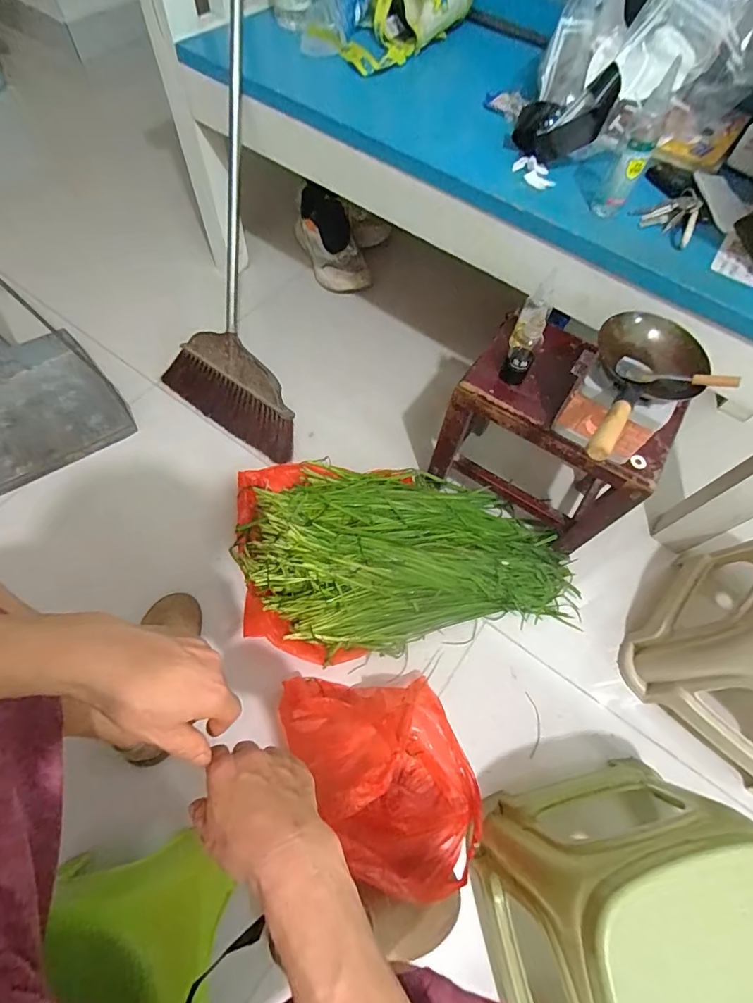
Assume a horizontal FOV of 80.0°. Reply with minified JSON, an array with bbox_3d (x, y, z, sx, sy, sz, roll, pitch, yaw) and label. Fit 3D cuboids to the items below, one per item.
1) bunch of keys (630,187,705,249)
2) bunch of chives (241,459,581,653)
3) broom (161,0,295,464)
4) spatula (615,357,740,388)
[{"bbox_3d":[0.375,-0.352,0.558,0.083,0.008,0.076,-22,68,4],"label":"bunch of keys"},{"bbox_3d":[0.063,0.085,0.742,0.543,0.128,0.307,5,64,-1],"label":"bunch of chives"},{"bbox_3d":[-0.254,-0.520,0.725,0.266,0.889,0.108,6,24,0],"label":"broom"},{"bbox_3d":[0.319,-0.134,0.481,0.112,0.018,0.028,19,62,32],"label":"spatula"}]

